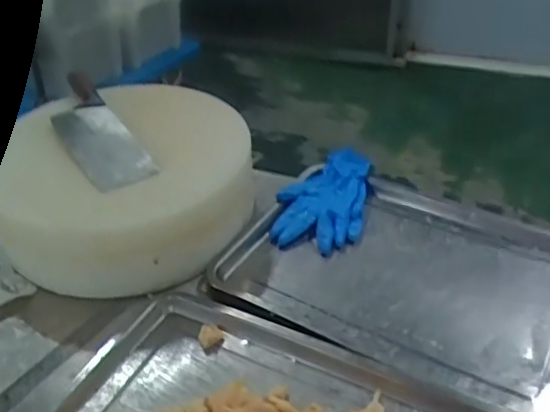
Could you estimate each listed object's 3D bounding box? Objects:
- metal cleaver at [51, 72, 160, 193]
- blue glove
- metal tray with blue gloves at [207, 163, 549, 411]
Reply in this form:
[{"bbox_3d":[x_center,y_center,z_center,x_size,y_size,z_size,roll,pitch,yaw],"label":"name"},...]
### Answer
[{"bbox_3d":[-0.276,-0.117,0.898,0.093,0.028,0.276,-23,48,-24],"label":"metal cleaver"},{"bbox_3d":[0.081,-0.022,0.977,0.133,0.033,0.267,5,36,11],"label":"blue glove"},{"bbox_3d":[0.201,0.093,0.848,0.498,0.040,0.382,19,40,28],"label":"metal tray with blue gloves"}]

